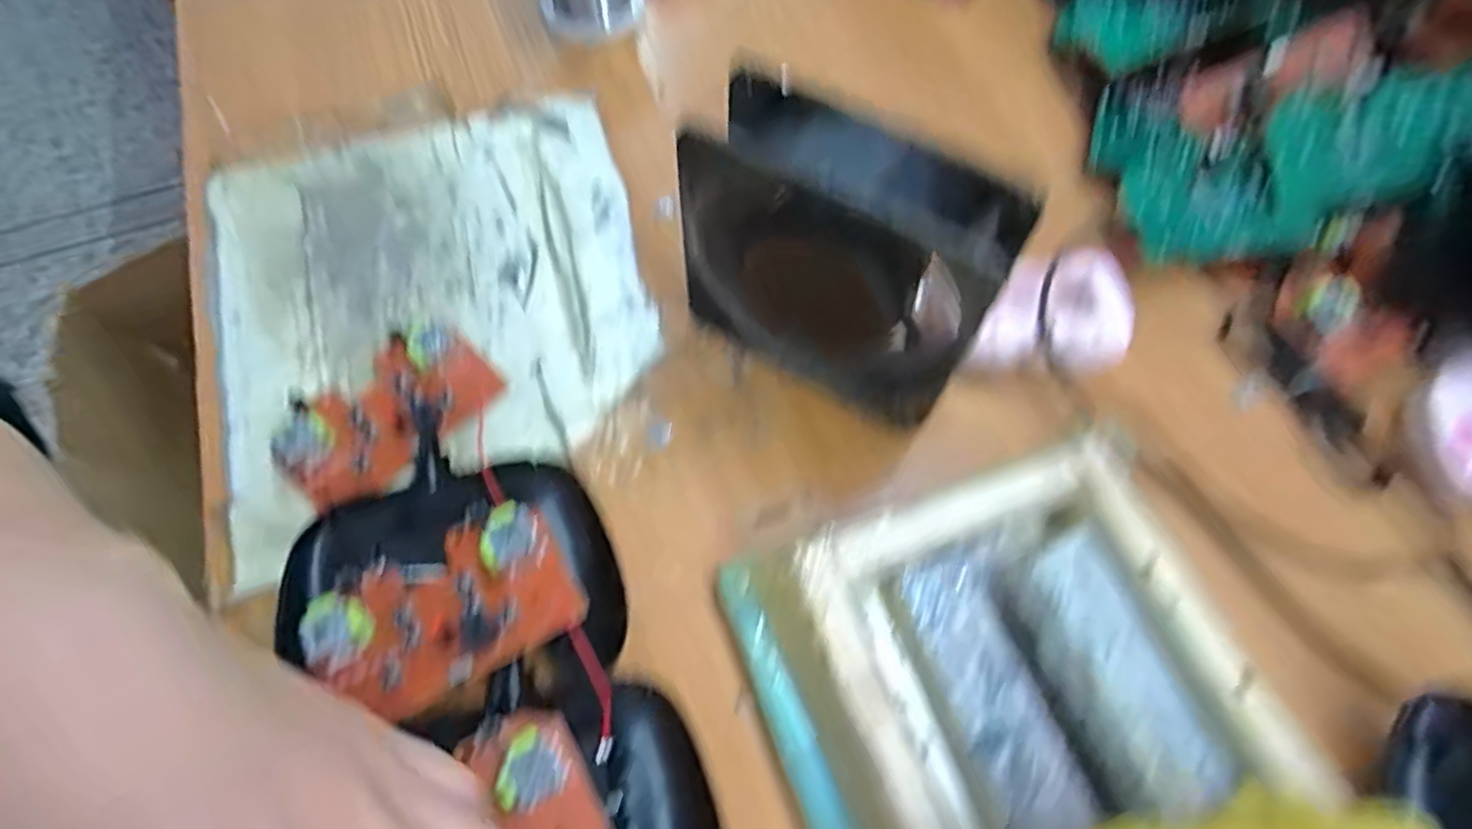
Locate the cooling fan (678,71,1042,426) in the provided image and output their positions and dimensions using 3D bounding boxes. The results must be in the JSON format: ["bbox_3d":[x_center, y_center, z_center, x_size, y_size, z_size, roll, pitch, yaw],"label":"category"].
[{"bbox_3d":[0.037,-0.059,0.278,0.117,0.118,0.039,30,68,12],"label":"cooling fan"}]

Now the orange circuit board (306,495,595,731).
[{"bbox_3d":[-0.103,0.070,0.254,0.086,0.021,0.053,-26,68,-13],"label":"orange circuit board"}]

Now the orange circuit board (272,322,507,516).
[{"bbox_3d":[-0.150,0.000,0.304,0.061,0.015,0.091,40,70,16],"label":"orange circuit board"}]

